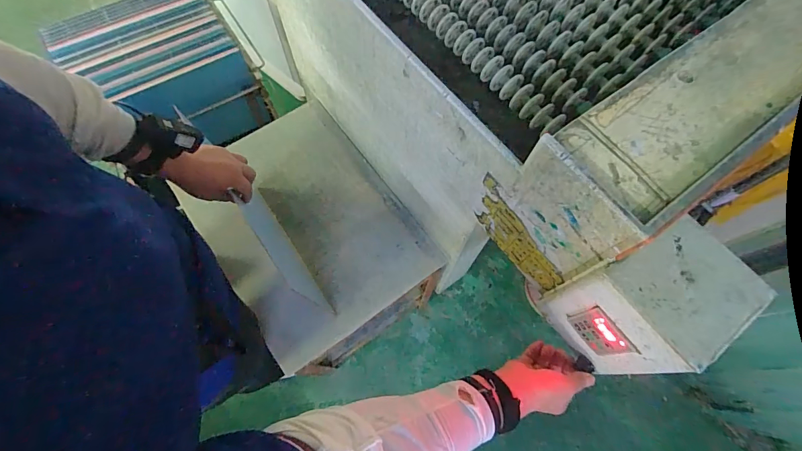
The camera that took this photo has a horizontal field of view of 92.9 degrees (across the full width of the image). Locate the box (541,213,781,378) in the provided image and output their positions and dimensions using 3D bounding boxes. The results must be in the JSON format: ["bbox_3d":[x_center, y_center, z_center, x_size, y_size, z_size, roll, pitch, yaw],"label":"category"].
[{"bbox_3d":[0.299,0.097,0.478,0.138,0.177,0.124,-29,72,-13],"label":"box"}]

